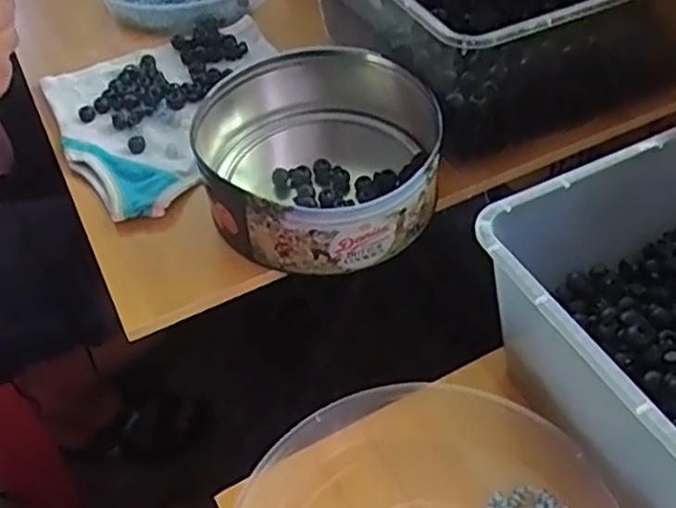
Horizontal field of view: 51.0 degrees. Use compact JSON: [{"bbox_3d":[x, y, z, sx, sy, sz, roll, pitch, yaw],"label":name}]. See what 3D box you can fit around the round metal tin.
[{"bbox_3d":[-0.015,-0.075,0.567,0.174,0.102,0.186,-2,48,3],"label":"round metal tin"}]

